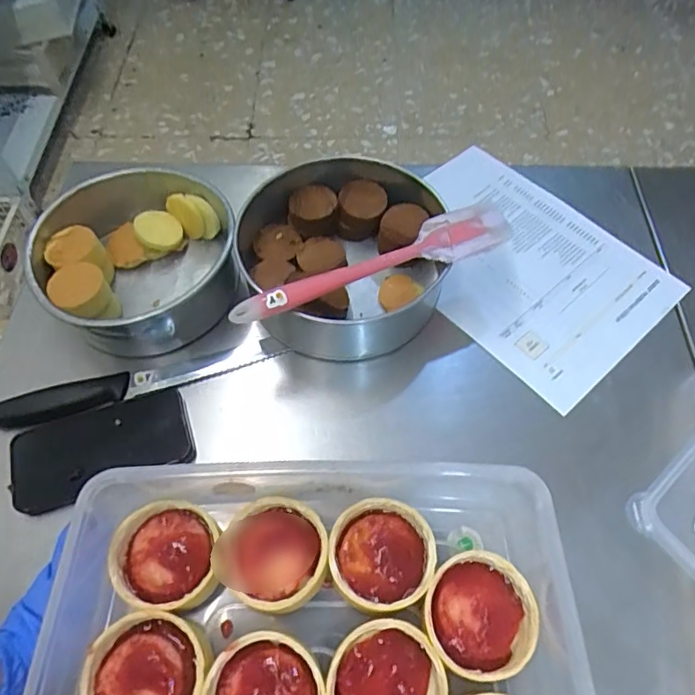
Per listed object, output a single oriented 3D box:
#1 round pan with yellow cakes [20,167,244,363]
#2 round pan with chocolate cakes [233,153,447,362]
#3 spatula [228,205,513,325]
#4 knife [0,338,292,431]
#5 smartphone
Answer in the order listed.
[{"bbox_3d":[-0.208,-0.090,0.543,0.191,0.072,0.198,-24,63,-12],"label":"round pan with yellow cakes"},{"bbox_3d":[-0.005,-0.086,0.531,0.195,0.090,0.189,0,61,1],"label":"round pan with chocolate cakes"},{"bbox_3d":[0.027,-0.079,0.474,0.267,0.022,0.048,-20,62,-10],"label":"spatula"},{"bbox_3d":[-0.198,0.032,0.501,0.260,0.018,0.031,-15,61,-7],"label":"knife"},{"bbox_3d":[-0.215,0.087,0.468,0.147,0.014,0.074,-18,62,-9],"label":"smartphone"}]

